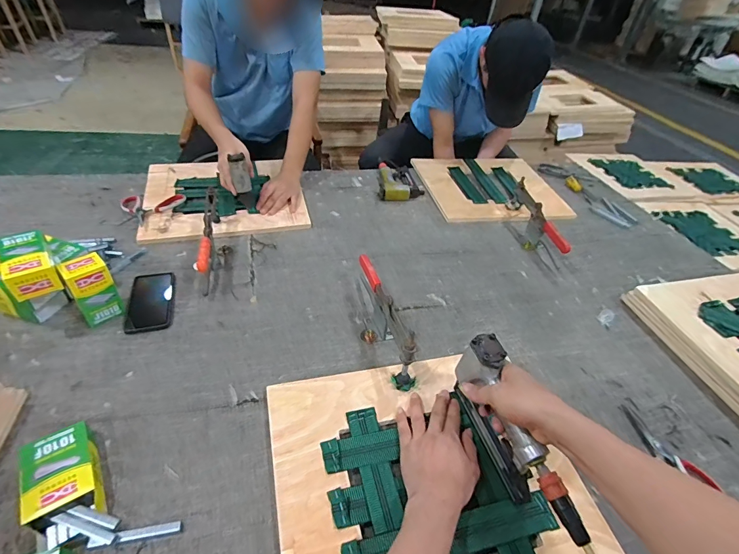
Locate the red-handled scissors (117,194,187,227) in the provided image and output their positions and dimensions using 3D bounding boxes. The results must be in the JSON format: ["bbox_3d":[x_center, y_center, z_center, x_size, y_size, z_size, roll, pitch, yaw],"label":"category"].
[{"bbox_3d":[-0.581,-0.178,0.983,0.157,0.022,0.131,-1,42,-8],"label":"red-handled scissors"}]

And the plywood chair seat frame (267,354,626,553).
[{"bbox_3d":[0.088,0.292,0.512,0.410,0.030,0.417,-7,43,-15],"label":"plywood chair seat frame"}]

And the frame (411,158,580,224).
[{"bbox_3d":[0.396,-0.310,1.258,0.432,0.031,0.416,-2,42,-9],"label":"frame"}]

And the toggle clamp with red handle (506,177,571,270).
[{"bbox_3d":[0.447,-0.157,1.029,0.055,0.095,0.325,0,42,-8],"label":"toggle clamp with red handle"}]

